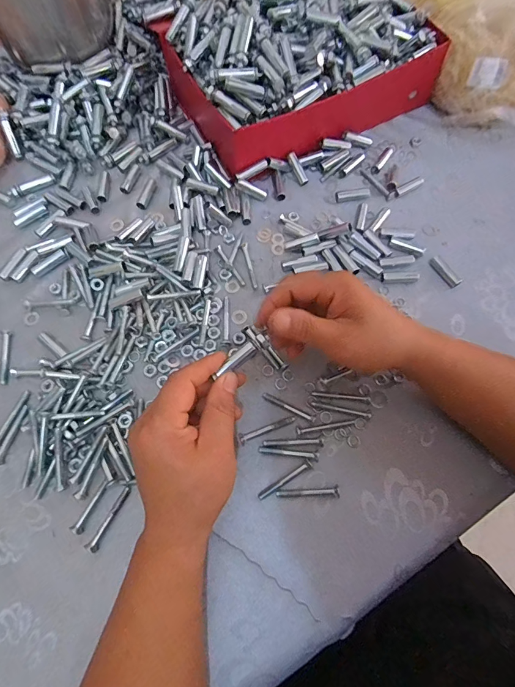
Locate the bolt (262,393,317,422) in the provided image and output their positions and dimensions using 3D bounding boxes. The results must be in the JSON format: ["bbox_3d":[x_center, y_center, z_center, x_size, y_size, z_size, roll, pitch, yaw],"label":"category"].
[{"bbox_3d":[0.030,0.061,0.362,0.055,0.004,0.008,25,71,8],"label":"bolt"}]

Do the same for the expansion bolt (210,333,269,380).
[{"bbox_3d":[-0.013,0.010,0.308,0.054,0.008,0.011,-36,74,-18],"label":"expansion bolt"}]

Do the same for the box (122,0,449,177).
[{"bbox_3d":[0.011,-0.429,0.493,0.292,0.109,0.381,-28,73,-11],"label":"box"}]

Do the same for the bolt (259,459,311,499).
[{"bbox_3d":[0.025,0.123,0.340,0.055,0.004,0.008,-29,73,-11],"label":"bolt"}]

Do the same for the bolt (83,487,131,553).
[{"bbox_3d":[-0.127,0.152,0.326,0.010,0.006,0.055,28,72,9],"label":"bolt"}]

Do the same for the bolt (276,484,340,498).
[{"bbox_3d":[0.045,0.131,0.335,0.054,0.011,0.009,2,70,-1],"label":"bolt"}]

